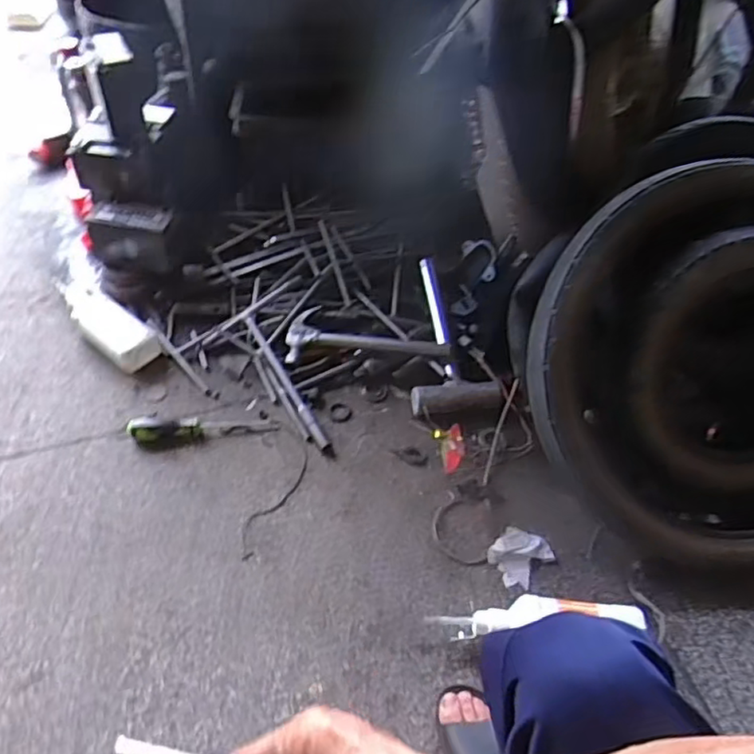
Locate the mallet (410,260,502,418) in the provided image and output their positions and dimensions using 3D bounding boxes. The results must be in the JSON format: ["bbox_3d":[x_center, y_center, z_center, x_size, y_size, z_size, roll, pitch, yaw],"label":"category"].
[{"bbox_3d":[0.117,-0.085,1.160,0.150,0.046,0.343,-4,61,-9],"label":"mallet"}]

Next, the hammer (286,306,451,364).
[{"bbox_3d":[-0.019,-0.076,1.143,0.284,0.026,0.111,-1,48,-6],"label":"hammer"}]

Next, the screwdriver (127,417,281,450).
[{"bbox_3d":[-0.276,0.081,1.014,0.229,0.031,0.041,-5,49,-9],"label":"screwdriver"}]

